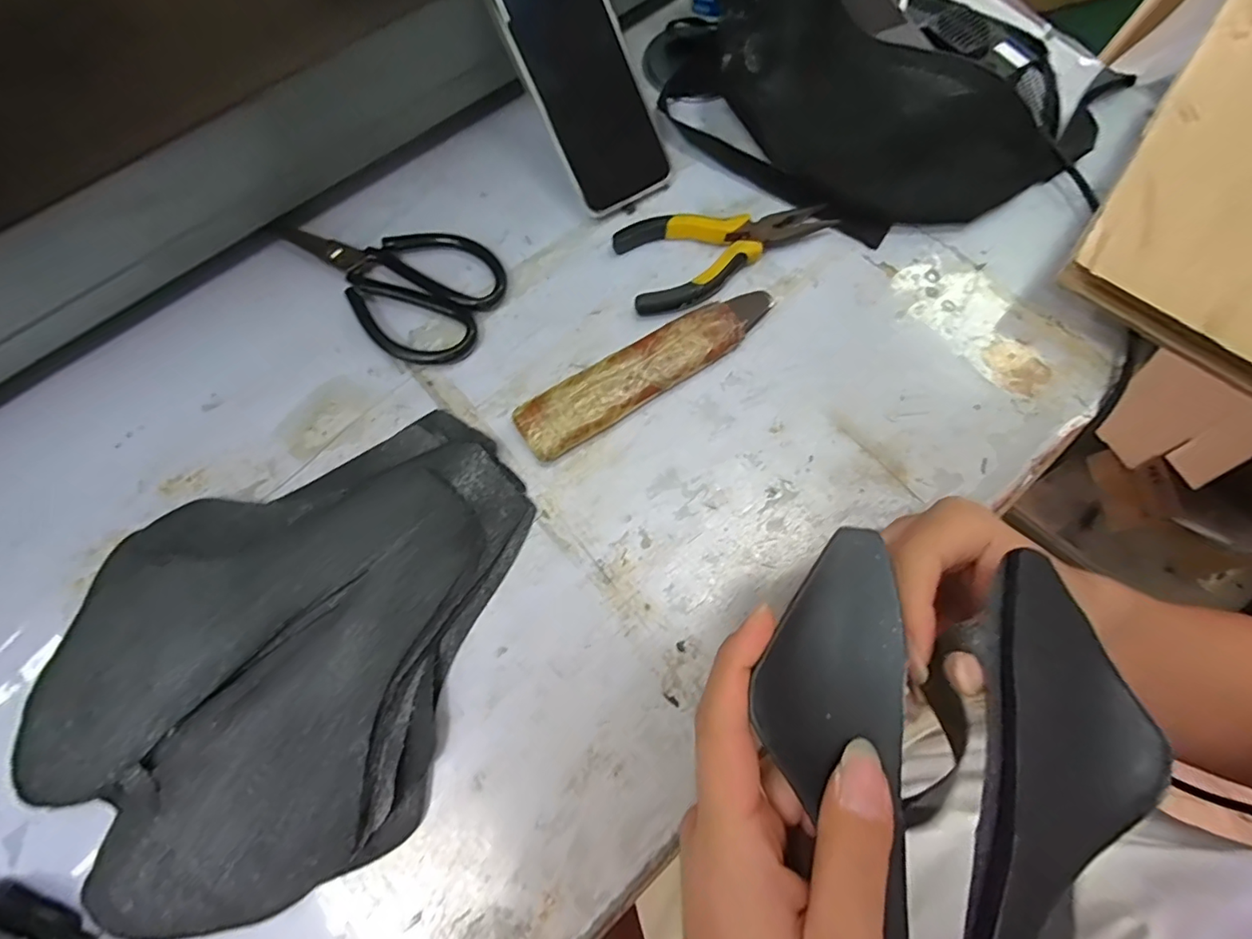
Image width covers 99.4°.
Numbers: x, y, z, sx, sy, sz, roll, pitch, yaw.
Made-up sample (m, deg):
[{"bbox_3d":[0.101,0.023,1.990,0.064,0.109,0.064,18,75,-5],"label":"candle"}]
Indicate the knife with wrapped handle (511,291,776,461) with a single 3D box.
[{"bbox_3d":[0.017,-0.066,0.348,0.186,0.018,0.038,-30,77,-10],"label":"knife with wrapped handle"}]

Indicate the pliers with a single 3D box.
[{"bbox_3d":[0.068,-0.167,0.381,0.156,0.017,0.072,-29,77,-10],"label":"pliers"}]

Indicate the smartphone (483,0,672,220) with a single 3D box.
[{"bbox_3d":[-0.030,-0.267,0.365,0.076,0.012,0.165,-32,110,-10],"label":"smartphone"}]

